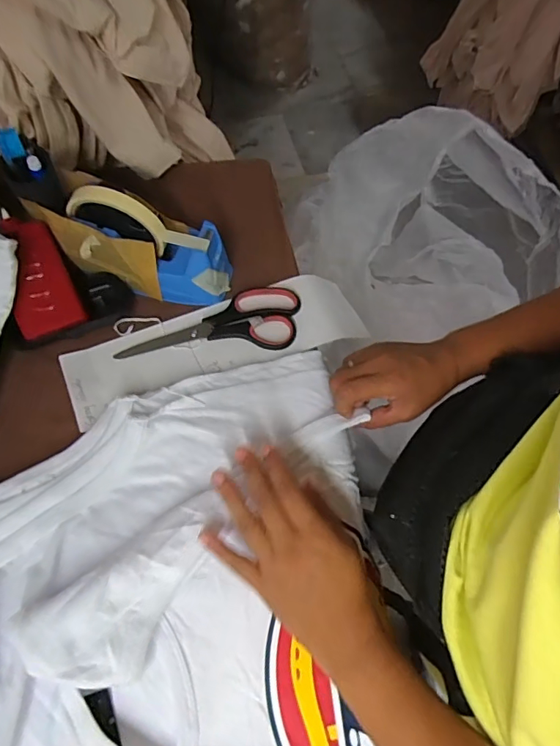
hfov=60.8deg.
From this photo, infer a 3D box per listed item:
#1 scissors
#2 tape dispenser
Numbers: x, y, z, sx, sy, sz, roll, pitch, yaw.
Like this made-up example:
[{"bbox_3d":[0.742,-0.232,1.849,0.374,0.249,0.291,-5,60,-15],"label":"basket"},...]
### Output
[{"bbox_3d":[-0.069,-0.054,0.481,0.175,0.008,0.068,-2,69,-3],"label":"scissors"},{"bbox_3d":[-0.137,-0.126,0.454,0.177,0.101,0.059,13,69,3],"label":"tape dispenser"}]

